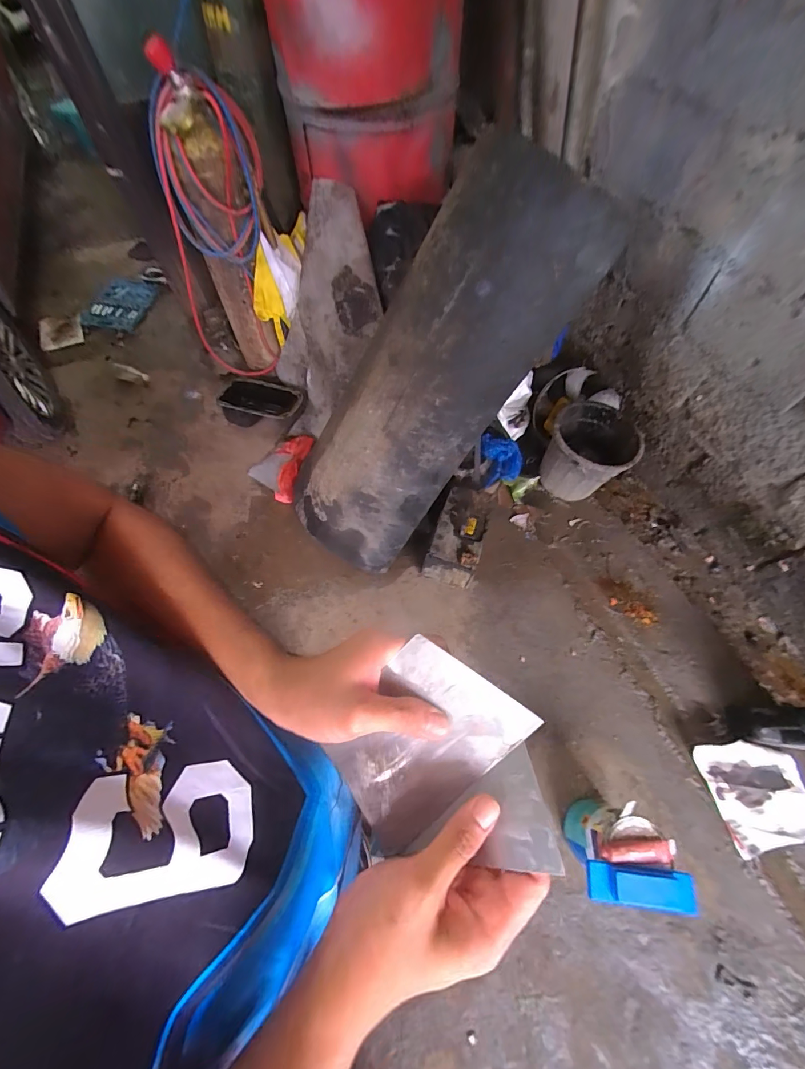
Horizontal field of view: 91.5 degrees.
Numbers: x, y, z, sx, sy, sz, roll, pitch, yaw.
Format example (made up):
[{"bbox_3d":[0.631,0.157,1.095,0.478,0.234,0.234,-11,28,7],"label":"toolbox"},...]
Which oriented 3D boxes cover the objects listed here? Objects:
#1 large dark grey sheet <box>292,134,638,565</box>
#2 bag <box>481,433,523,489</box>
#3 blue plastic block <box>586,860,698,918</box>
[{"bbox_3d":[-0.003,-0.321,1.067,0.415,1.139,0.118,36,42,-1],"label":"large dark grey sheet"},{"bbox_3d":[0.367,-0.275,1.463,0.150,0.087,0.186,-5,64,-2],"label":"bag"},{"bbox_3d":[0.526,0.771,0.853,0.225,0.033,0.068,5,64,2],"label":"blue plastic block"}]

